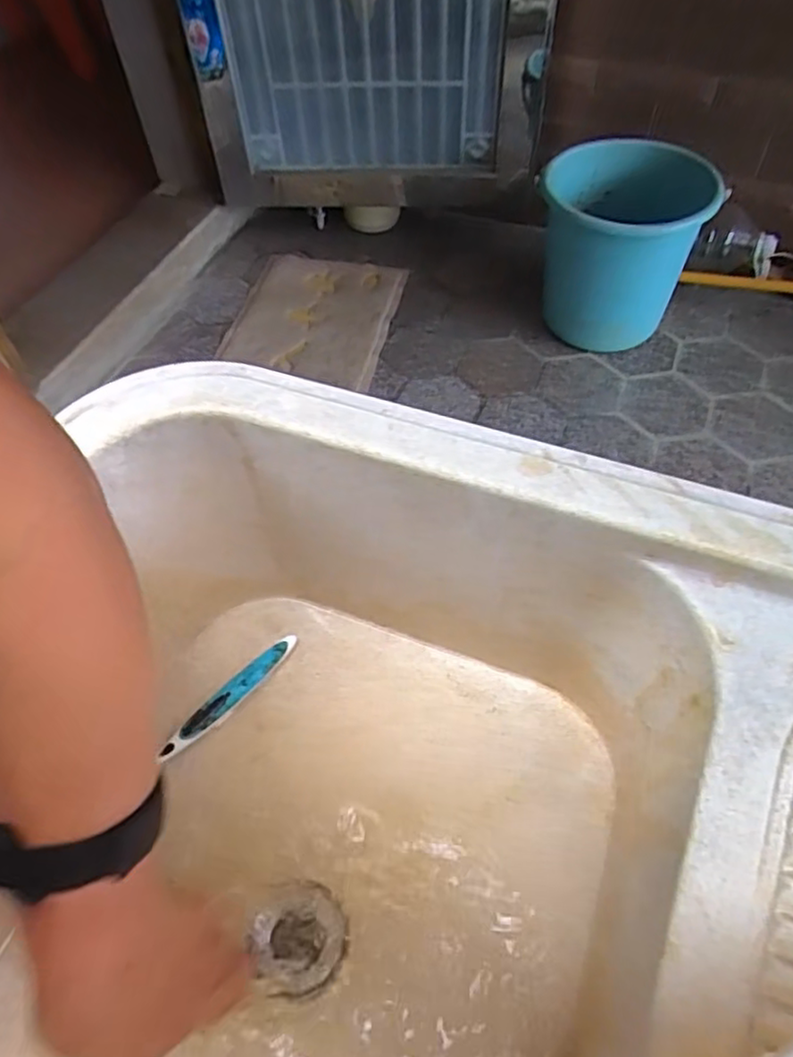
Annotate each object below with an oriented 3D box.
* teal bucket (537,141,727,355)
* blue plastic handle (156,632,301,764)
[{"bbox_3d":[0.443,-0.561,1.378,0.297,0.318,0.291,4,55,6],"label":"teal bucket"},{"bbox_3d":[-0.125,0.124,0.502,0.019,0.014,0.123,33,63,23],"label":"blue plastic handle"}]

